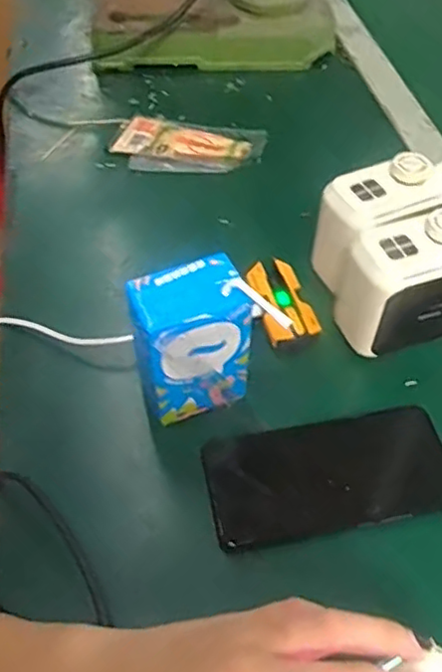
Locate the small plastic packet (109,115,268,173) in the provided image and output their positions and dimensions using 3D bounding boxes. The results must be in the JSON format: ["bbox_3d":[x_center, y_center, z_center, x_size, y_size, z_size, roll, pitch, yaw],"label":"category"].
[{"bbox_3d":[-0.032,-0.186,0.609,0.144,0.015,0.071,8,52,6],"label":"small plastic packet"}]

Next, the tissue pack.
[{"bbox_3d":[-0.021,0.008,0.396,0.073,0.107,0.043,-19,54,-14],"label":"tissue pack"}]

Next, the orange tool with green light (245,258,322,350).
[{"bbox_3d":[0.045,-0.025,0.466,0.038,0.015,0.074,-12,53,-9],"label":"orange tool with green light"}]

